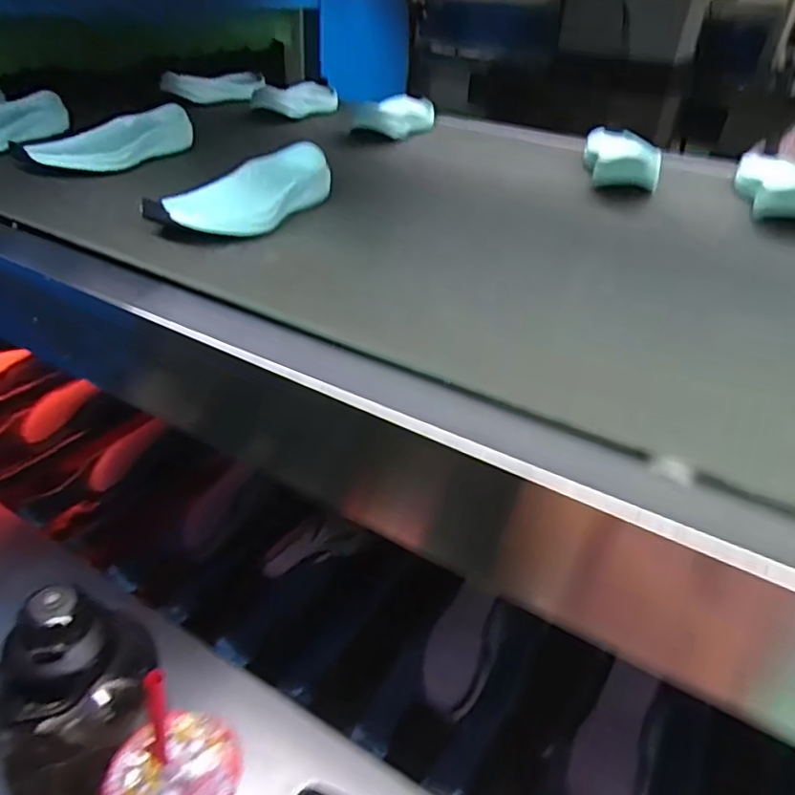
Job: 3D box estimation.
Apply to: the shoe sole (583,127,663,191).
[{"bbox_3d":[0.293,-0.324,0.836,0.077,0.039,0.203,7,34,4],"label":"shoe sole"}]

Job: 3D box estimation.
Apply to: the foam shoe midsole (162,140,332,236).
[{"bbox_3d":[-0.137,-0.196,0.601,0.067,0.044,0.221,16,35,17],"label":"foam shoe midsole"}]

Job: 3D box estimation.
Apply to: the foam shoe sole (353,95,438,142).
[{"bbox_3d":[0.008,-0.434,0.963,0.073,0.041,0.223,15,35,16],"label":"foam shoe sole"}]

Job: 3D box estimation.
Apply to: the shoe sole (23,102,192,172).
[{"bbox_3d":[-0.325,-0.303,0.737,0.084,0.036,0.223,15,35,16],"label":"shoe sole"}]

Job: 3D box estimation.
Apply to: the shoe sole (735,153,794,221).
[{"bbox_3d":[0.475,-0.262,0.760,0.092,0.047,0.207,15,35,16],"label":"shoe sole"}]

